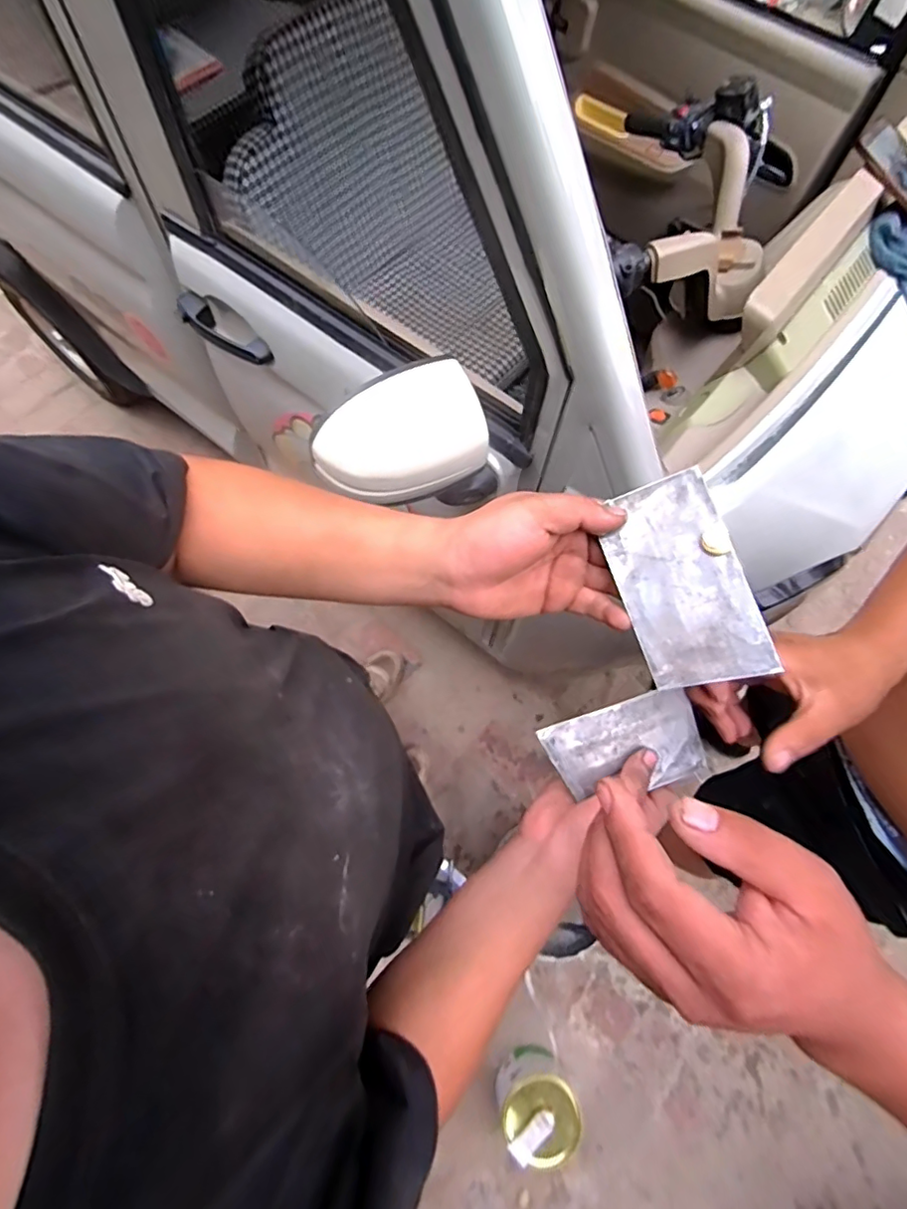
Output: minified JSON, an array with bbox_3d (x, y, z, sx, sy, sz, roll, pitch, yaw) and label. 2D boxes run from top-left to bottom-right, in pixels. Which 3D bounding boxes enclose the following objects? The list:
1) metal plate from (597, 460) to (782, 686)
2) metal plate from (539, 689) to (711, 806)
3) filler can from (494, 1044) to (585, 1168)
[{"bbox_3d":[0.147,-0.015,0.360,0.072,0.004,0.132,-21,83,13],"label":"metal plate"},{"bbox_3d":[0.138,0.115,0.441,0.124,0.007,0.071,-17,88,-10],"label":"metal plate"},{"bbox_3d":[0.175,1.047,1.160,0.152,0.161,0.165,0,71,0],"label":"filler can"}]

